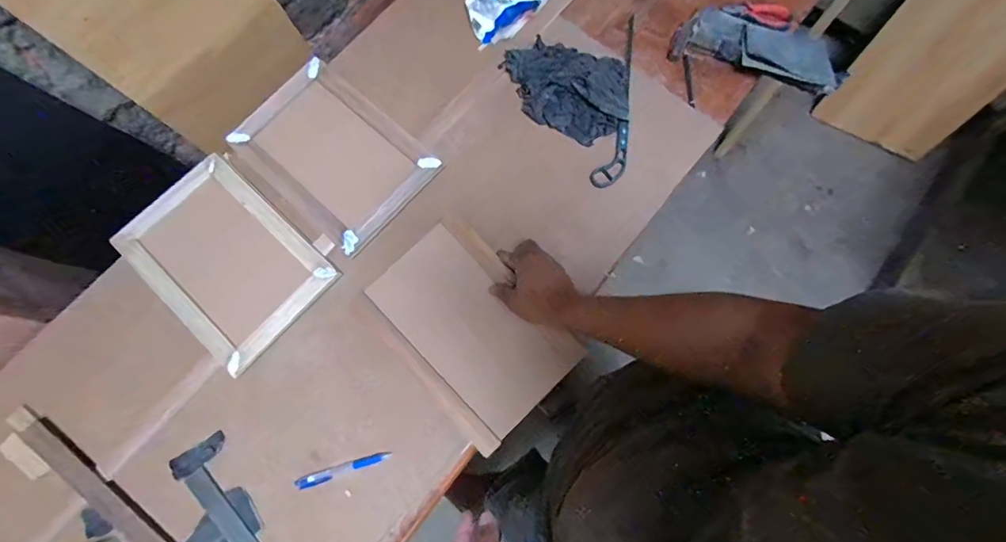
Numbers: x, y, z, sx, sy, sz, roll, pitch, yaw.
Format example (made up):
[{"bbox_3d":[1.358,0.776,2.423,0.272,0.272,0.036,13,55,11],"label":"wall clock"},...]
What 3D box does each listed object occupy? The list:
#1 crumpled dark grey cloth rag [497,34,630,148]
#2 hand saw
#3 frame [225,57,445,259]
[{"bbox_3d":[0.099,-0.305,0.753,0.219,0.051,0.149,22,79,4],"label":"crumpled dark grey cloth rag"},{"bbox_3d":[0.202,-0.282,0.756,0.048,0.020,0.314,15,79,4],"label":"hand saw"},{"bbox_3d":[-0.273,-0.192,0.748,0.303,0.018,0.205,42,82,8],"label":"frame"}]

